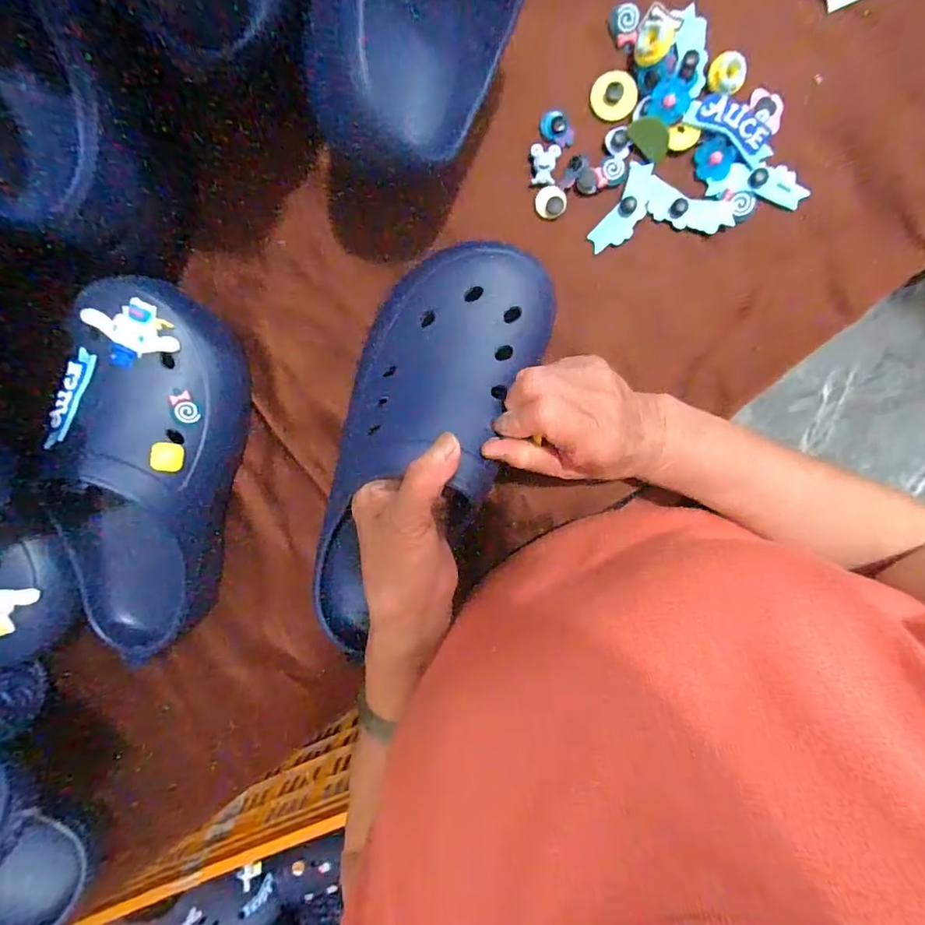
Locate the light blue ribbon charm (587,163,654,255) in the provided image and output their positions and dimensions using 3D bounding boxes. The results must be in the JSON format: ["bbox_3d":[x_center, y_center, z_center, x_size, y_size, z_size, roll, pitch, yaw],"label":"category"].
[{"bbox_3d":[0.110,-0.171,0.332,0.024,0.009,0.062,30,97,1],"label":"light blue ribbon charm"}]

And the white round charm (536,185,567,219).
[{"bbox_3d":[0.061,-0.179,0.339,0.020,0.005,0.020,0,96,5],"label":"white round charm"}]

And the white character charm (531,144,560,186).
[{"bbox_3d":[0.056,-0.202,0.335,0.019,0.004,0.025,2,96,4],"label":"white character charm"}]

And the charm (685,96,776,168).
[{"bbox_3d":[0.173,-0.215,0.315,0.059,0.005,0.022,33,114,-1],"label":"charm"}]

